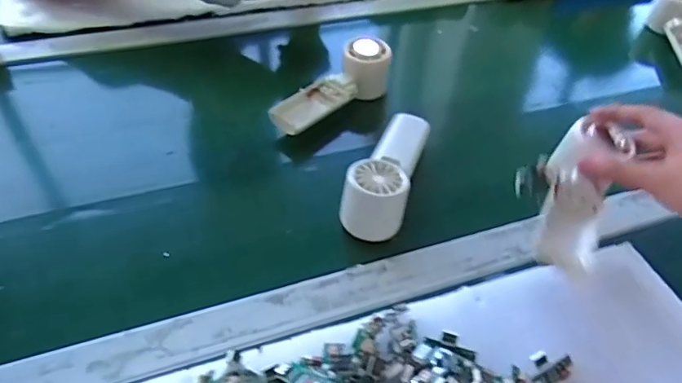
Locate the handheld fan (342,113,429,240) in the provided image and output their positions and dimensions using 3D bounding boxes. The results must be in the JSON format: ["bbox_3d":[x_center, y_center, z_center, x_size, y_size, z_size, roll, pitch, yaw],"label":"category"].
[{"bbox_3d":[0.048,-0.031,0.496,0.056,0.049,0.166,16,47,9],"label":"handheld fan"}]

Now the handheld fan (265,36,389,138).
[{"bbox_3d":[-0.008,-0.120,0.569,0.163,0.050,0.048,-33,58,-31],"label":"handheld fan"}]

